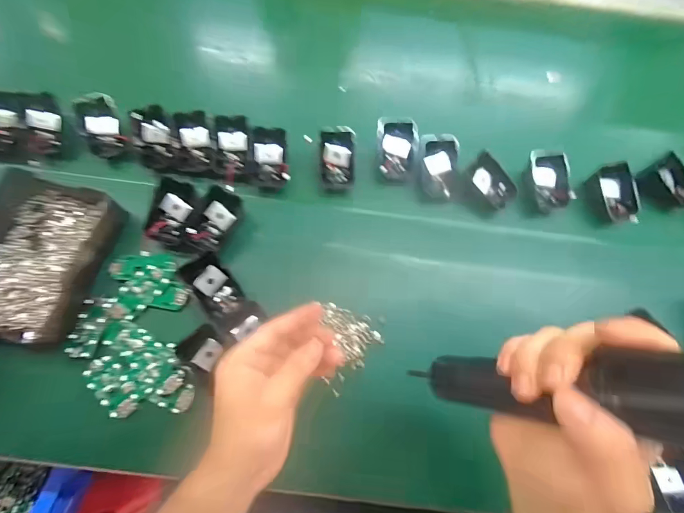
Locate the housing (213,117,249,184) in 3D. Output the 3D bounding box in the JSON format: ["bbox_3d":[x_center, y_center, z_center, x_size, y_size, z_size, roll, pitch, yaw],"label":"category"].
[{"bbox_3d":[-0.133,-0.124,0.448,0.040,0.025,0.081,-1,84,-3],"label":"housing"}]

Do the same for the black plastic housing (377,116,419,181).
[{"bbox_3d":[0.068,-0.132,0.459,0.049,0.016,0.074,-1,104,-4],"label":"black plastic housing"}]

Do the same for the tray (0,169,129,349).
[{"bbox_3d":[-0.322,-0.002,0.386,0.133,0.038,0.168,19,71,2],"label":"tray"}]

